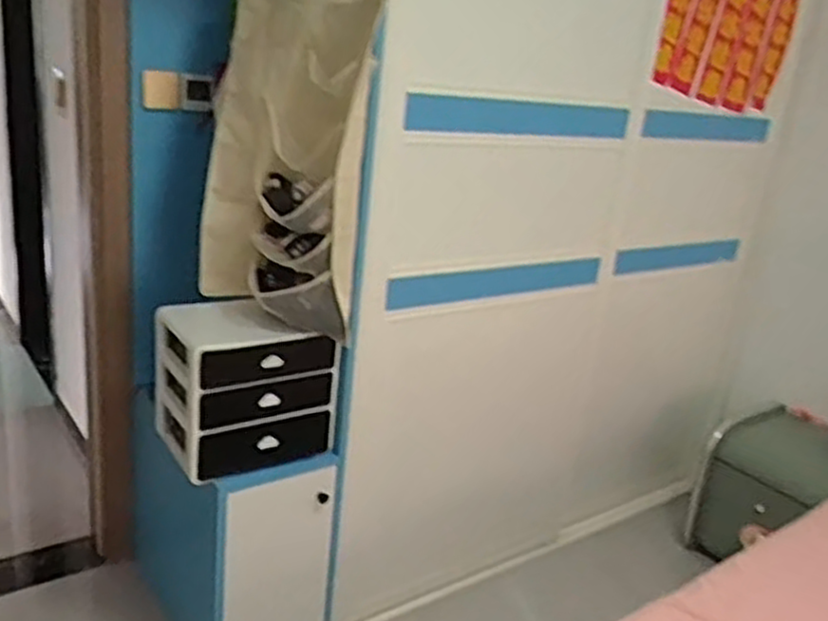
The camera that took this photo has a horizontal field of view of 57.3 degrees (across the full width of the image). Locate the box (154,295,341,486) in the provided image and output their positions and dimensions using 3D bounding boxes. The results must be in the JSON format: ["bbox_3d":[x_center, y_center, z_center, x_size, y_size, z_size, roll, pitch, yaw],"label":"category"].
[{"bbox_3d":[-0.382,0.163,1.745,0.358,0.323,0.246,-5,23,-30],"label":"box"}]

